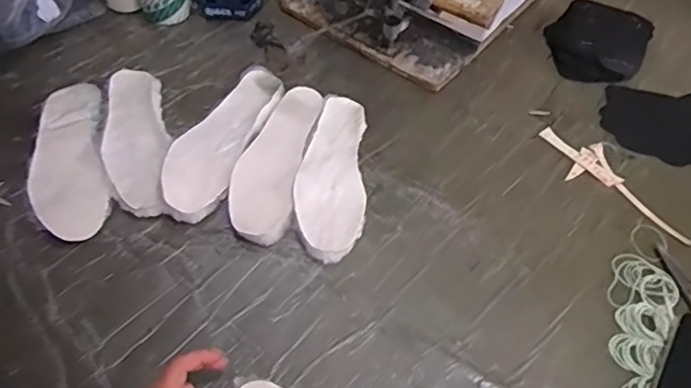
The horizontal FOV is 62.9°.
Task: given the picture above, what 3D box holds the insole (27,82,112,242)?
[{"bbox_3d":[-0.374,-0.054,0.763,0.093,0.015,0.276,-17,54,-9],"label":"insole"}]

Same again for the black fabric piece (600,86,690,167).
[{"bbox_3d":[0.483,-0.101,0.843,0.192,0.009,0.151,10,53,5],"label":"black fabric piece"}]

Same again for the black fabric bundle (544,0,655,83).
[{"bbox_3d":[0.409,-0.253,0.927,0.159,0.050,0.165,26,56,17],"label":"black fabric bundle"}]

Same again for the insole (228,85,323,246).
[{"bbox_3d":[-0.097,-0.051,0.771,0.086,0.017,0.269,8,53,4],"label":"insole"}]

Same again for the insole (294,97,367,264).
[{"bbox_3d":[-0.018,-0.028,0.757,0.086,0.021,0.263,3,52,-1],"label":"insole"}]

